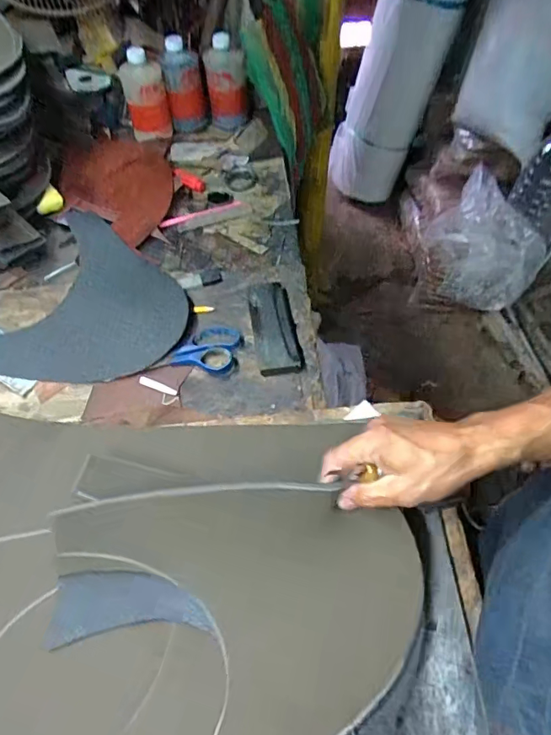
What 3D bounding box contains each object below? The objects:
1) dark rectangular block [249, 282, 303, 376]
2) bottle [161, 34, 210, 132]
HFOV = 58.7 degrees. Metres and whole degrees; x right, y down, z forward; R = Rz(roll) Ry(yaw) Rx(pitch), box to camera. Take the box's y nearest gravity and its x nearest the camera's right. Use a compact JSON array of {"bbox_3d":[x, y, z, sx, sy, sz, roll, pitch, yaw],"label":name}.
[{"bbox_3d":[-0.003,-0.057,0.652,0.056,0.019,0.156,-9,54,-3],"label":"dark rectangular block"},{"bbox_3d":[-0.169,-0.520,0.919,0.070,0.161,0.057,-10,54,-3],"label":"bottle"}]

